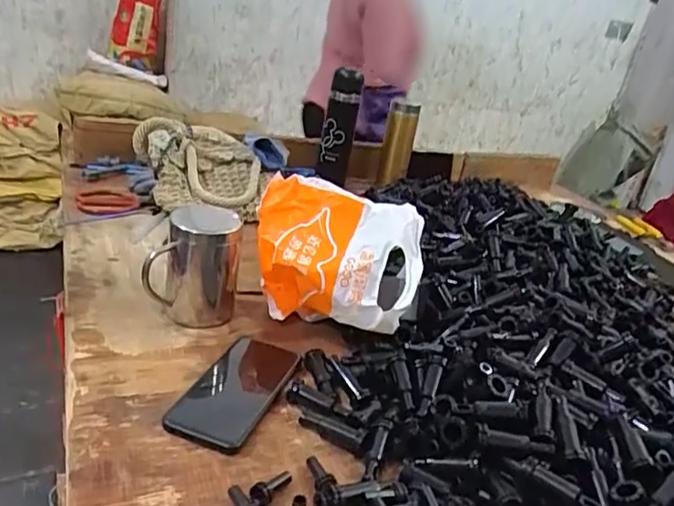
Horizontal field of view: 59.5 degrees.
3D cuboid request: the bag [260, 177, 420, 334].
[{"bbox_3d":[-0.004,0.009,0.681,0.189,0.136,0.122,10,24,-1],"label":"bag"}]

